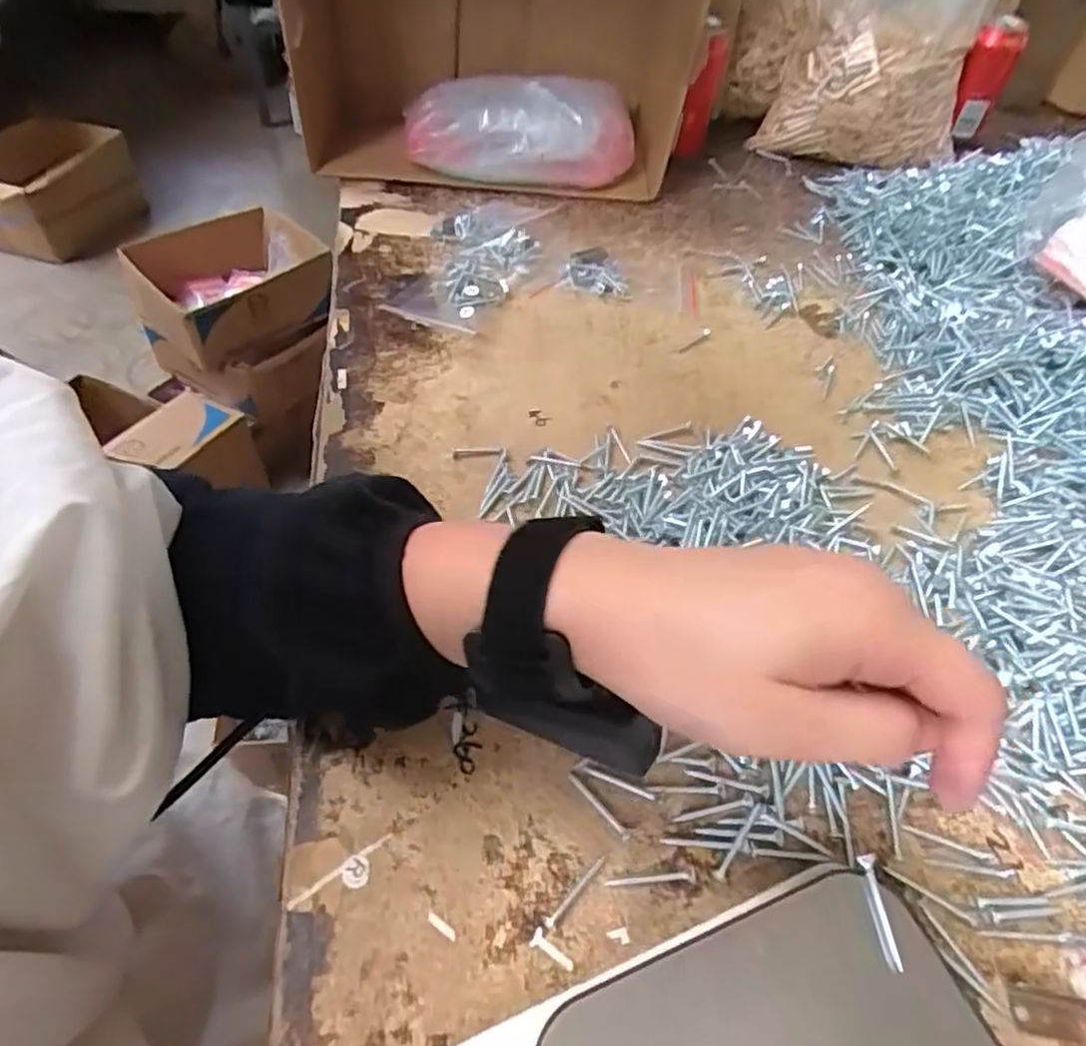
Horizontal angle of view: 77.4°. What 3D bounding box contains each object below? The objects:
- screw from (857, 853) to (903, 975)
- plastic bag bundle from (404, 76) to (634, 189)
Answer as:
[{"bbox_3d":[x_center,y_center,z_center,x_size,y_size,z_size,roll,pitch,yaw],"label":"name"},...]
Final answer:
[{"bbox_3d":[0.116,0.132,0.230,0.007,0.004,0.034,-1,50,-6],"label":"screw"},{"bbox_3d":[-0.020,-0.357,0.612,0.199,0.091,0.084,-1,50,-6],"label":"plastic bag bundle"}]

